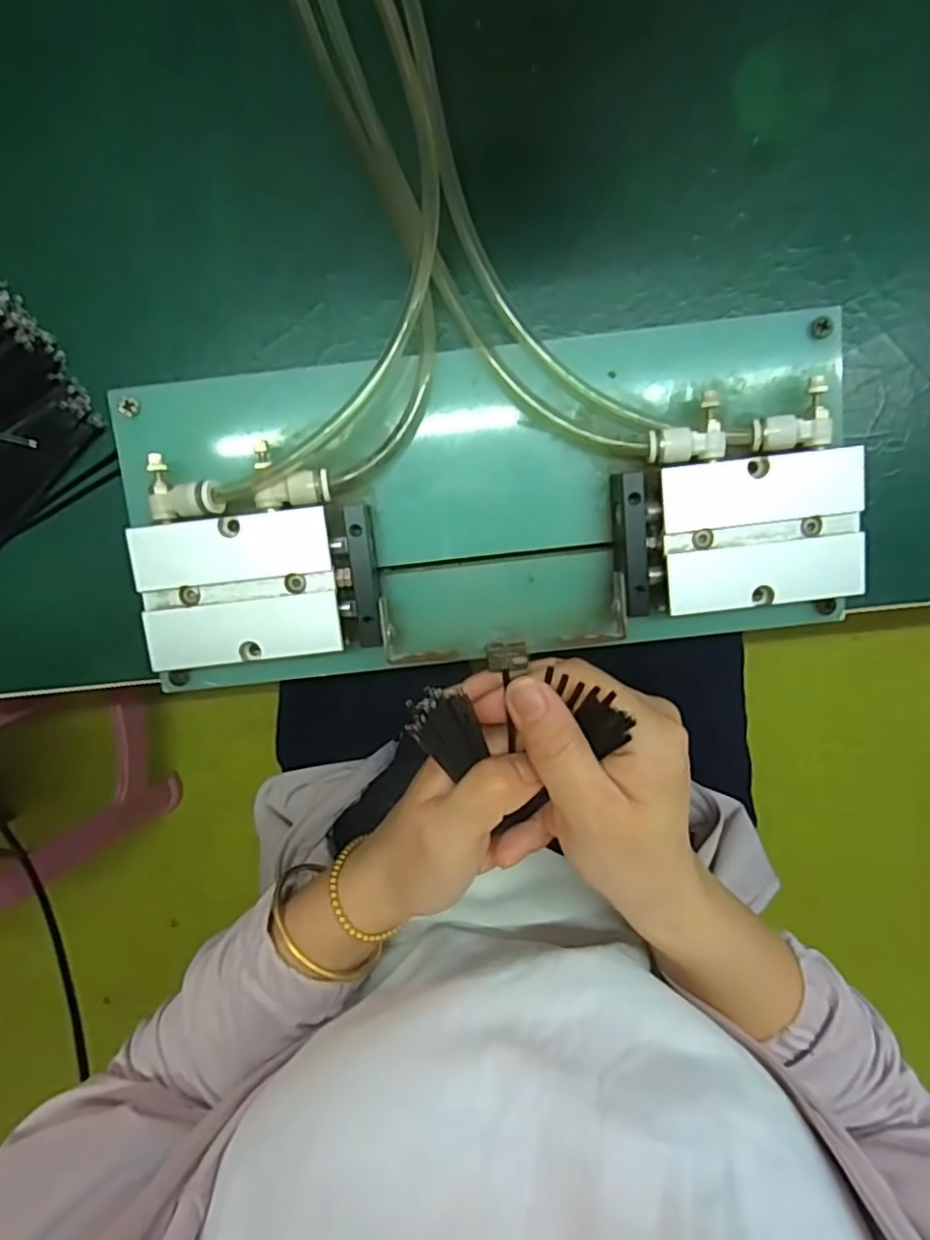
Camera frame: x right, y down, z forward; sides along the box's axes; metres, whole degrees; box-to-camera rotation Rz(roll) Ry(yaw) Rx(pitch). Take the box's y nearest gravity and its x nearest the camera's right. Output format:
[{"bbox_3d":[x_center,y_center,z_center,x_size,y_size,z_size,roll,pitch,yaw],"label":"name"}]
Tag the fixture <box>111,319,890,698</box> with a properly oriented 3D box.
[{"bbox_3d":[0.009,-0.044,0.253,0.265,0.038,0.117,-7,98,2],"label":"fixture"}]

